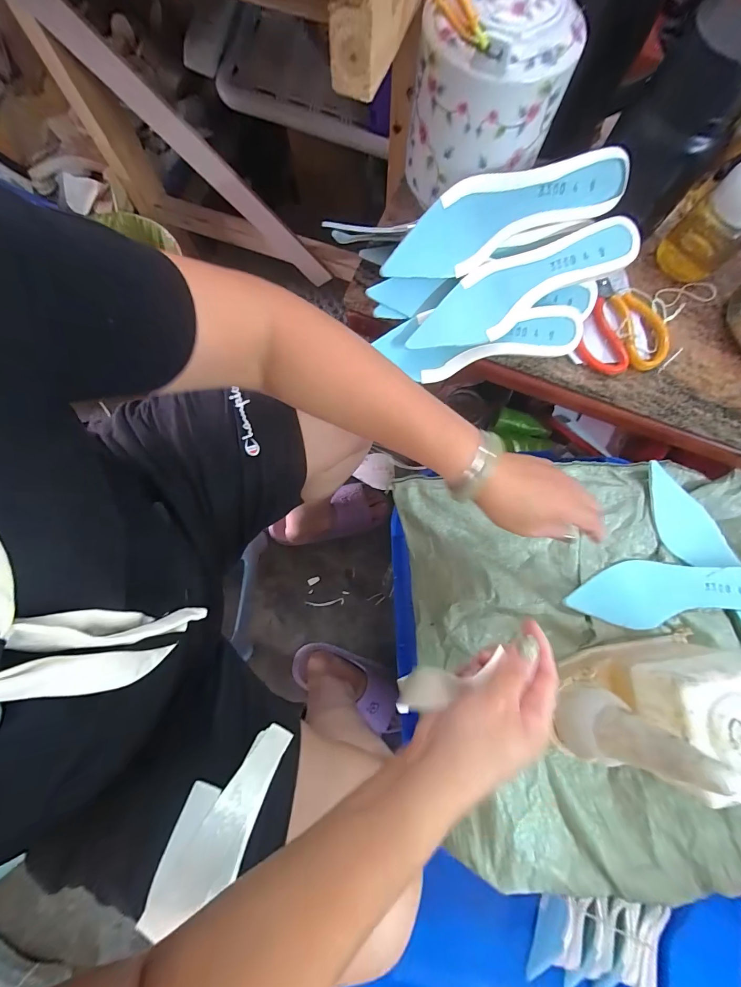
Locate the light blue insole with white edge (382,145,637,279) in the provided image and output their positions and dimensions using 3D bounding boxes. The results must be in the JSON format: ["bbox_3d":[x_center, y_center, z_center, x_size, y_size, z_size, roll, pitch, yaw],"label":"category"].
[{"bbox_3d":[0.131,-0.285,0.370,0.247,0.029,0.073,-21,120,8],"label":"light blue insole with white edge"}]

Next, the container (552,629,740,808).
[{"bbox_3d":[0.284,0.204,0.332,0.199,0.148,0.120,6,77,0],"label":"container"}]

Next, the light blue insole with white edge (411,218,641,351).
[{"bbox_3d":[0.161,-0.226,0.402,0.251,0.022,0.070,-24,79,7],"label":"light blue insole with white edge"}]

